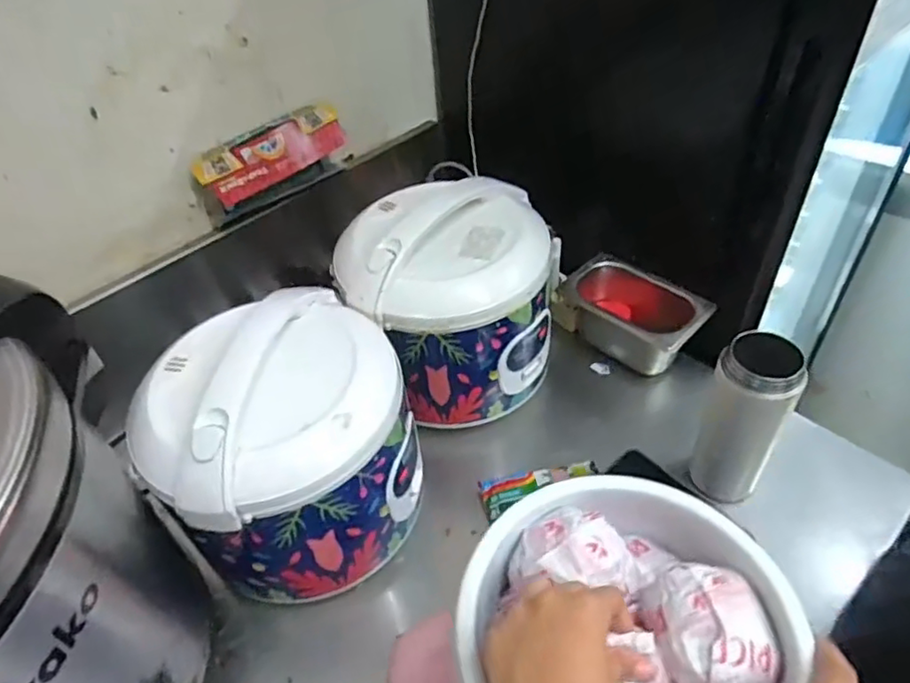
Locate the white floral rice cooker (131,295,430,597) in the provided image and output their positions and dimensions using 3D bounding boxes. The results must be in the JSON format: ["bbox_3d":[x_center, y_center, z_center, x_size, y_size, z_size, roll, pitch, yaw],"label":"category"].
[{"bbox_3d":[-0.164,0.102,0.620,0.233,0.202,0.217,-21,46,-15],"label":"white floral rice cooker"}]

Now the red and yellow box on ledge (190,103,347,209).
[{"bbox_3d":[-0.229,-0.246,0.797,0.212,0.059,0.053,-36,52,-27],"label":"red and yellow box on ledge"}]

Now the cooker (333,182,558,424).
[{"bbox_3d":[-0.005,-0.053,0.761,0.236,0.203,0.219,-3,44,3],"label":"cooker"}]

